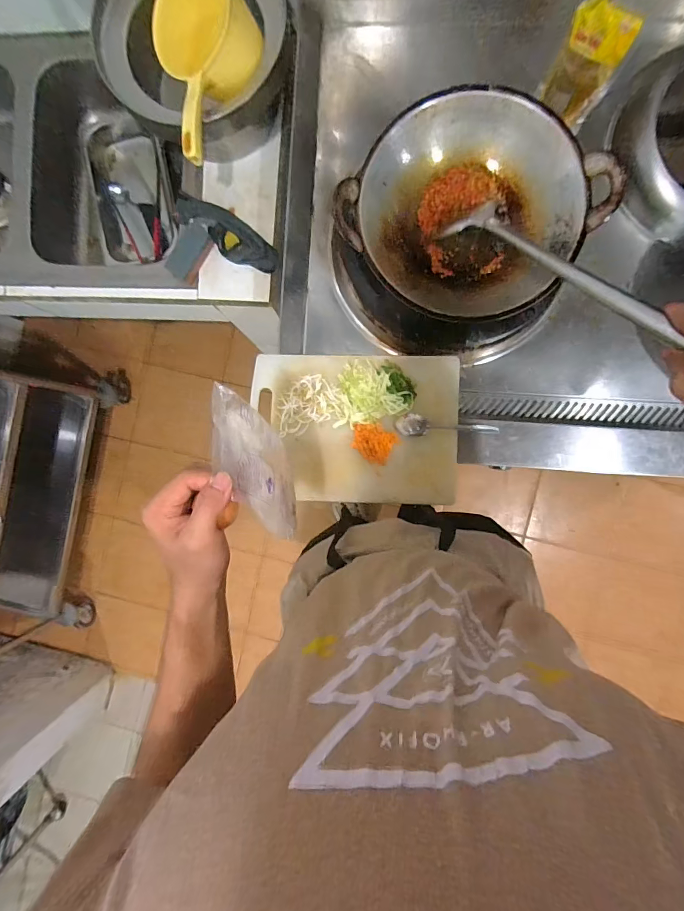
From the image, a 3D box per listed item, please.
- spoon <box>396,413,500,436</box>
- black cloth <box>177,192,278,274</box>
[{"bbox_3d":[0.173,-0.048,0.650,0.163,0.023,0.034,2,91,5],"label":"spoon"},{"bbox_3d":[-0.214,-0.416,0.745,0.201,0.019,0.070,32,94,-10],"label":"black cloth"}]

